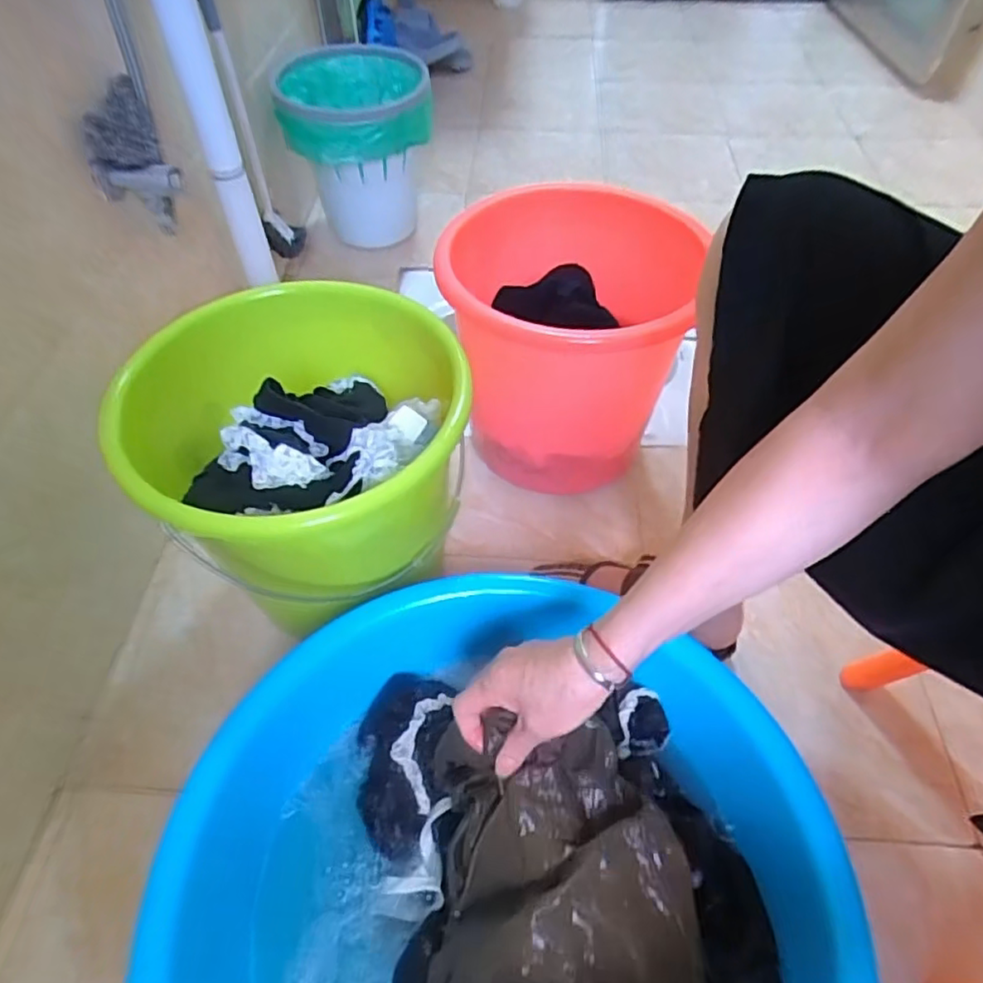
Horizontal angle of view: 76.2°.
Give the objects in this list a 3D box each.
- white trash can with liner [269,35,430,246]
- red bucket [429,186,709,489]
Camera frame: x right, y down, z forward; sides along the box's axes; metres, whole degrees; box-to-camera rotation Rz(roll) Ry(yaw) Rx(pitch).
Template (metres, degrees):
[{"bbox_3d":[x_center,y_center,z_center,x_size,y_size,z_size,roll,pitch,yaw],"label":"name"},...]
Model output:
[{"bbox_3d":[-0.239,-0.607,1.135,0.235,0.275,0.229,0,53,1],"label":"white trash can with liner"},{"bbox_3d":[0.088,-0.185,0.804,0.286,0.271,0.291,5,53,5],"label":"red bucket"}]

